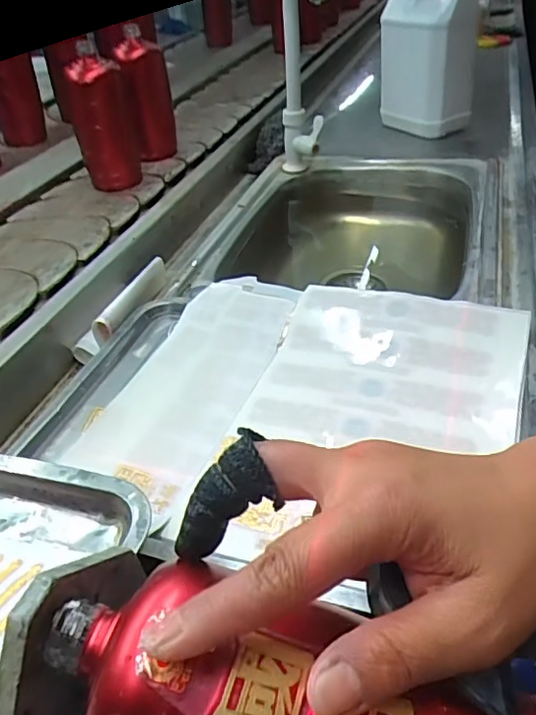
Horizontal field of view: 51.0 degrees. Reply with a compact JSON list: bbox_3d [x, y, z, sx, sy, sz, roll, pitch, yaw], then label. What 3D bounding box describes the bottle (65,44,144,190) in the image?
[{"bbox_3d":[-0.234,-0.338,0.799,0.081,0.180,0.064,-12,40,-15],"label":"bottle"}]

